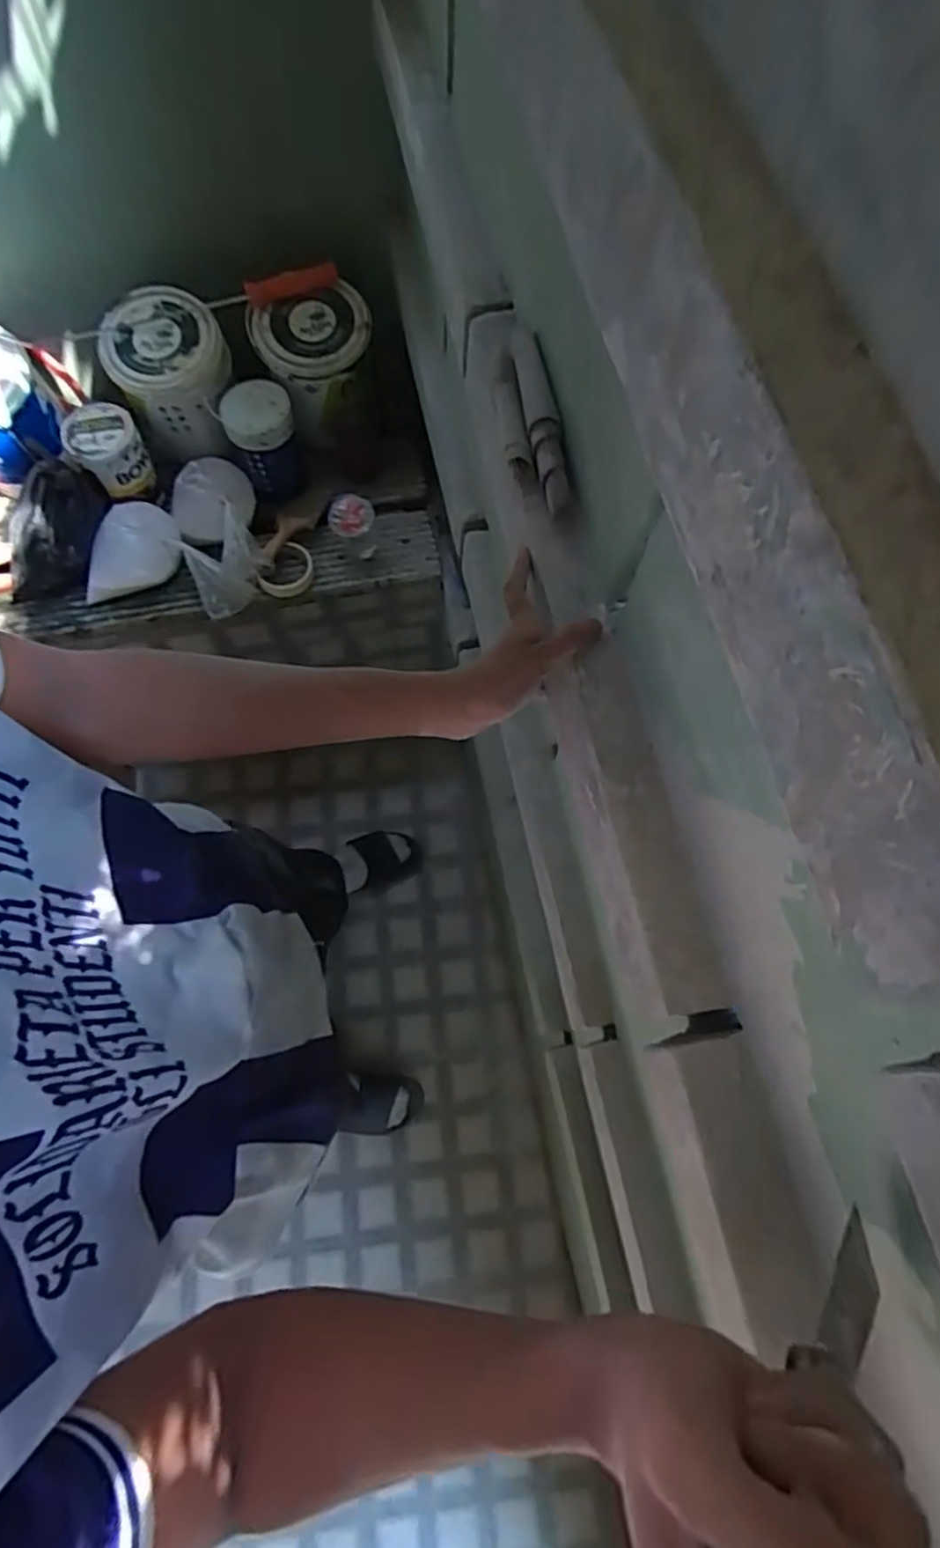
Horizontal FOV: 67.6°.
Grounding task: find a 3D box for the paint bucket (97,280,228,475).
[{"bbox_3d":[-0.463,-0.620,1.120,0.163,0.206,0.163,7,70,2],"label":"paint bucket"}]

